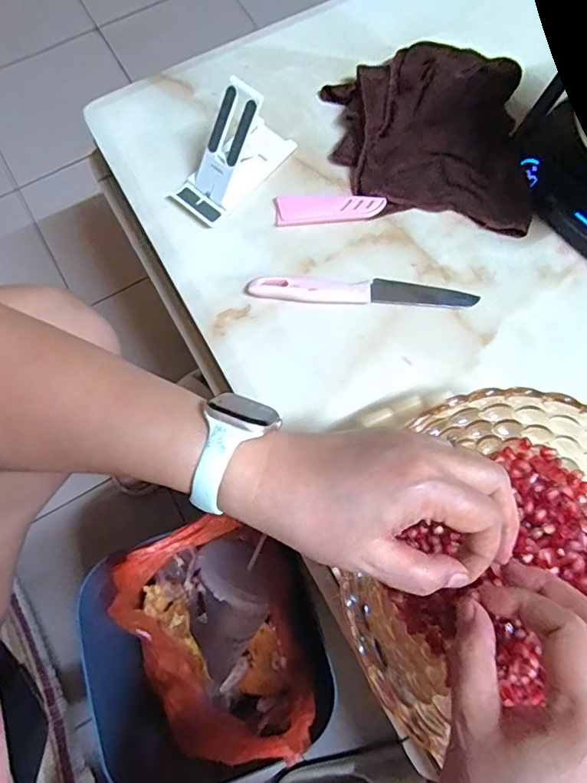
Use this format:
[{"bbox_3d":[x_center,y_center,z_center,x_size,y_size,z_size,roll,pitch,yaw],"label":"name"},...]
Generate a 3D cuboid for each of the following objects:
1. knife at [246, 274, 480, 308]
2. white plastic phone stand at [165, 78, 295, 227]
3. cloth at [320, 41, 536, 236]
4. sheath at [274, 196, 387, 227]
[{"bbox_3d":[0.060,-0.087,0.426,0.193,0.011,0.026,2,74,1],"label":"knife"},{"bbox_3d":[-0.055,-0.213,0.429,0.056,0.070,0.117,42,78,11],"label":"white plastic phone stand"},{"bbox_3d":[0.124,-0.234,0.453,0.170,0.034,0.173,2,74,1],"label":"cloth"},{"bbox_3d":[0.033,-0.167,0.450,0.098,0.007,0.027,-4,74,-1],"label":"sheath"}]

